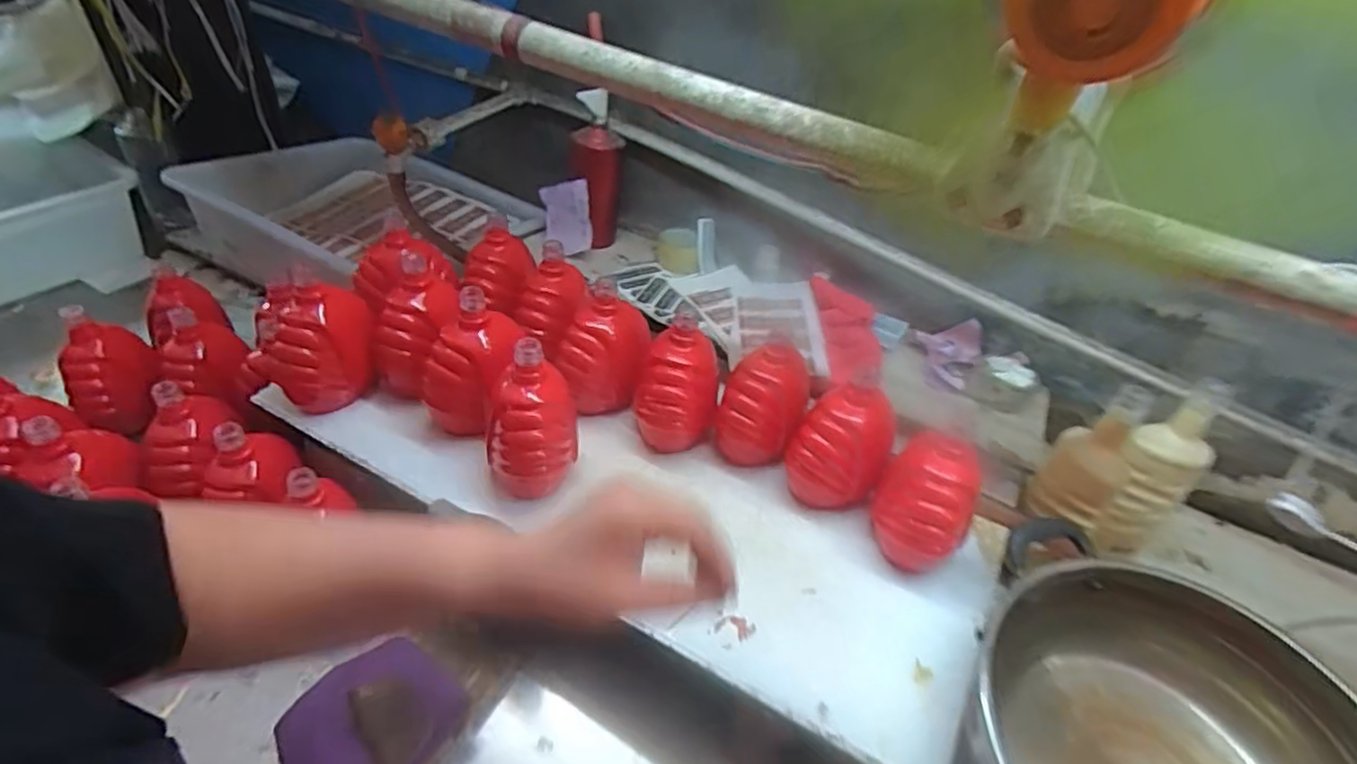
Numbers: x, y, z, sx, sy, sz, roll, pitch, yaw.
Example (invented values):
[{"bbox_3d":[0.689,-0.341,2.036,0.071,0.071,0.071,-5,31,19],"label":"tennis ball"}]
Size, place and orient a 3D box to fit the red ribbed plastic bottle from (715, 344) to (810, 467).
[{"bbox_3d":[0.092,0.028,0.741,0.078,0.123,0.064,21,45,15],"label":"red ribbed plastic bottle"}]

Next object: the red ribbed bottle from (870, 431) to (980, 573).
[{"bbox_3d":[0.237,0.120,0.665,0.087,0.125,0.073,26,47,19],"label":"red ribbed bottle"}]

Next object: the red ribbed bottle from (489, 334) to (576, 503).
[{"bbox_3d":[-0.143,0.027,0.665,0.083,0.138,0.103,-3,44,-9],"label":"red ribbed bottle"}]

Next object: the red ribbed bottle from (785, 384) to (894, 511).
[{"bbox_3d":[0.170,0.065,0.715,0.099,0.125,0.084,22,46,16],"label":"red ribbed bottle"}]

